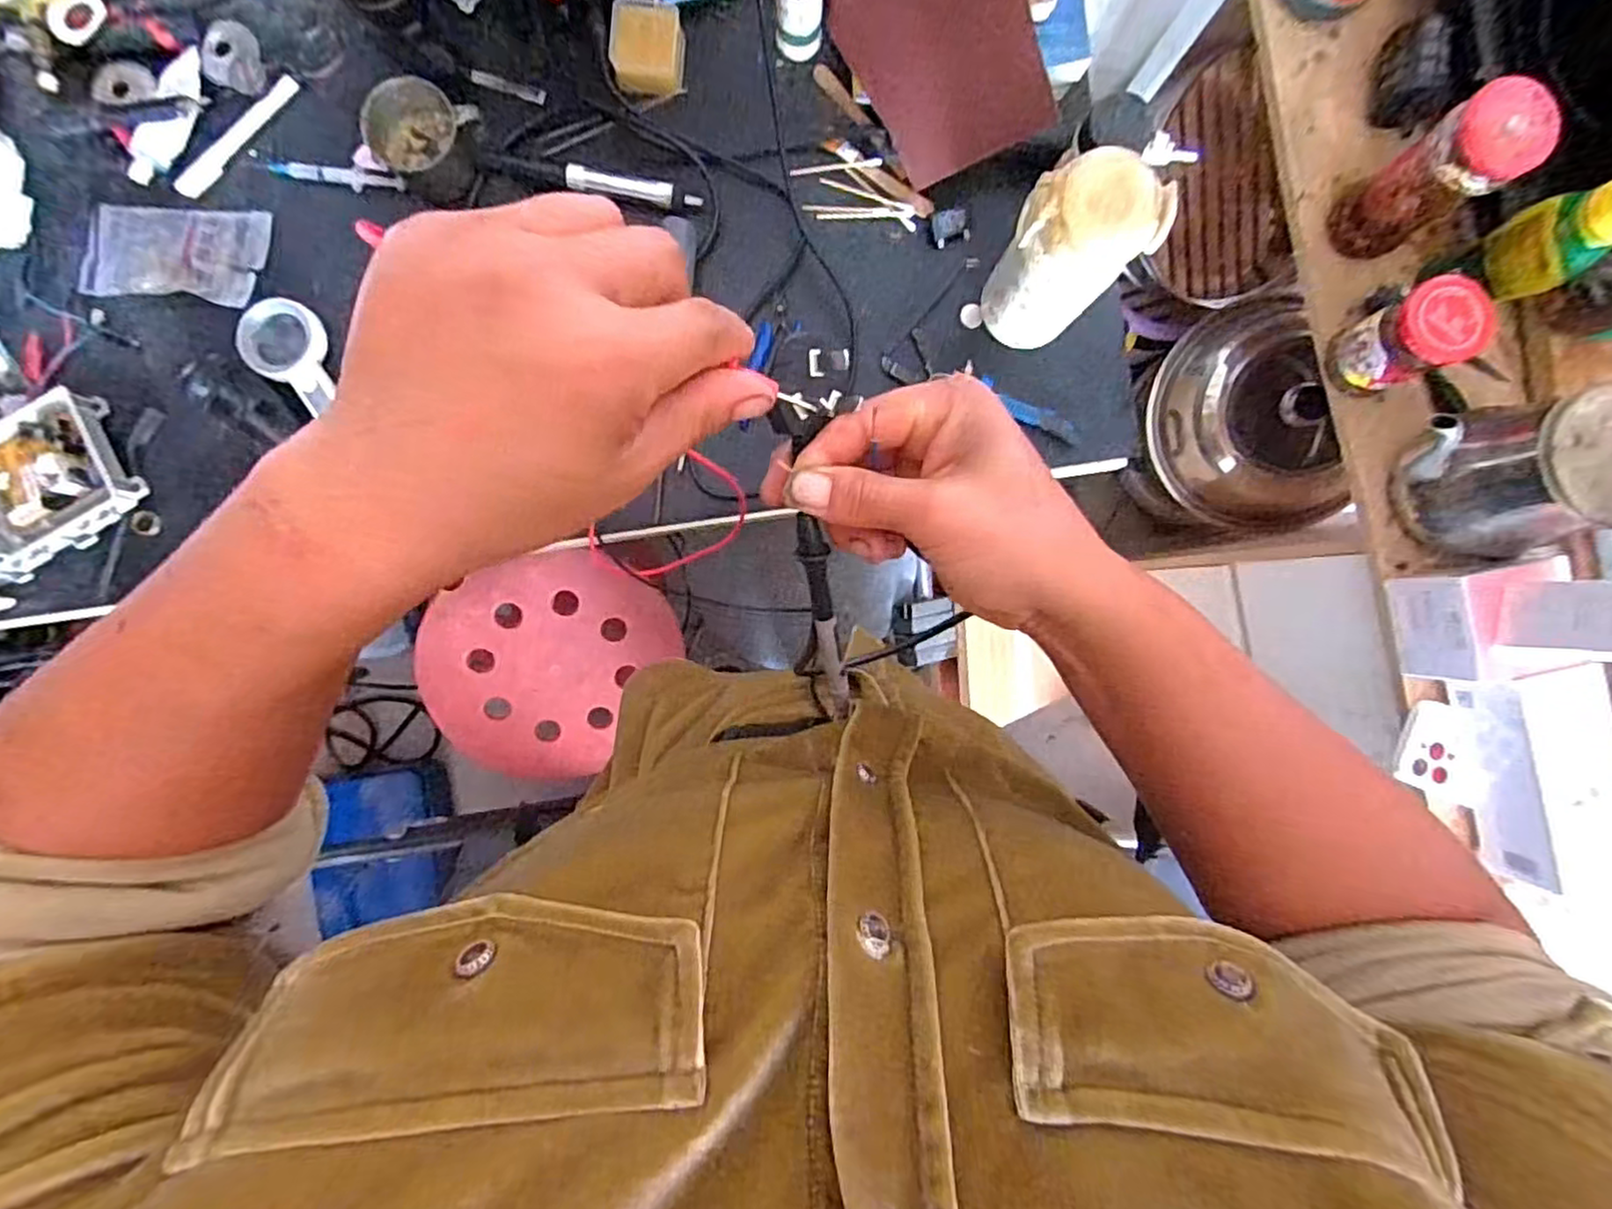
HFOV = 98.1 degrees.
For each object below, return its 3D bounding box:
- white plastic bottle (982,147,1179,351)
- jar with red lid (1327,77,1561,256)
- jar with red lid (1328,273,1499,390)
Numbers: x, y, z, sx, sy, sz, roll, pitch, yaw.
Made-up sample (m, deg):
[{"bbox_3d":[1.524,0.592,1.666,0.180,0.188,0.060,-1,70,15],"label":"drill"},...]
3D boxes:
[{"bbox_3d":[0.196,-0.266,0.546,0.088,0.171,0.073,44,89,-2],"label":"white plastic bottle"},{"bbox_3d":[0.523,-0.357,0.584,0.069,0.130,0.066,0,91,-2],"label":"jar with red lid"},{"bbox_3d":[0.514,-0.228,0.607,0.066,0.096,0.068,0,91,-2],"label":"jar with red lid"}]

